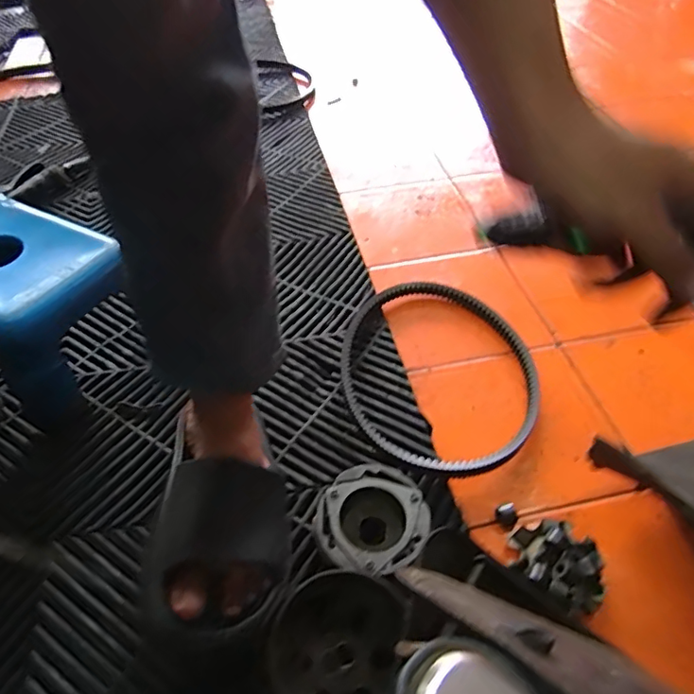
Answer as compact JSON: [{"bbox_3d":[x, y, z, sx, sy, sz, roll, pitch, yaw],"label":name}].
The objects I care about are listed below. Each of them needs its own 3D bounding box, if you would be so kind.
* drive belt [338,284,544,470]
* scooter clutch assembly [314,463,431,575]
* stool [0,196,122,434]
[{"bbox_3d":[0.103,0.016,0.625,0.223,0.038,0.289,-11,49,-9],"label":"drive belt"},{"bbox_3d":[0.022,0.164,0.494,0.096,0.036,0.098,0,48,0],"label":"scooter clutch assembly"},{"bbox_3d":[-0.377,-0.053,0.614,0.219,0.160,0.167,25,53,21],"label":"stool"}]

